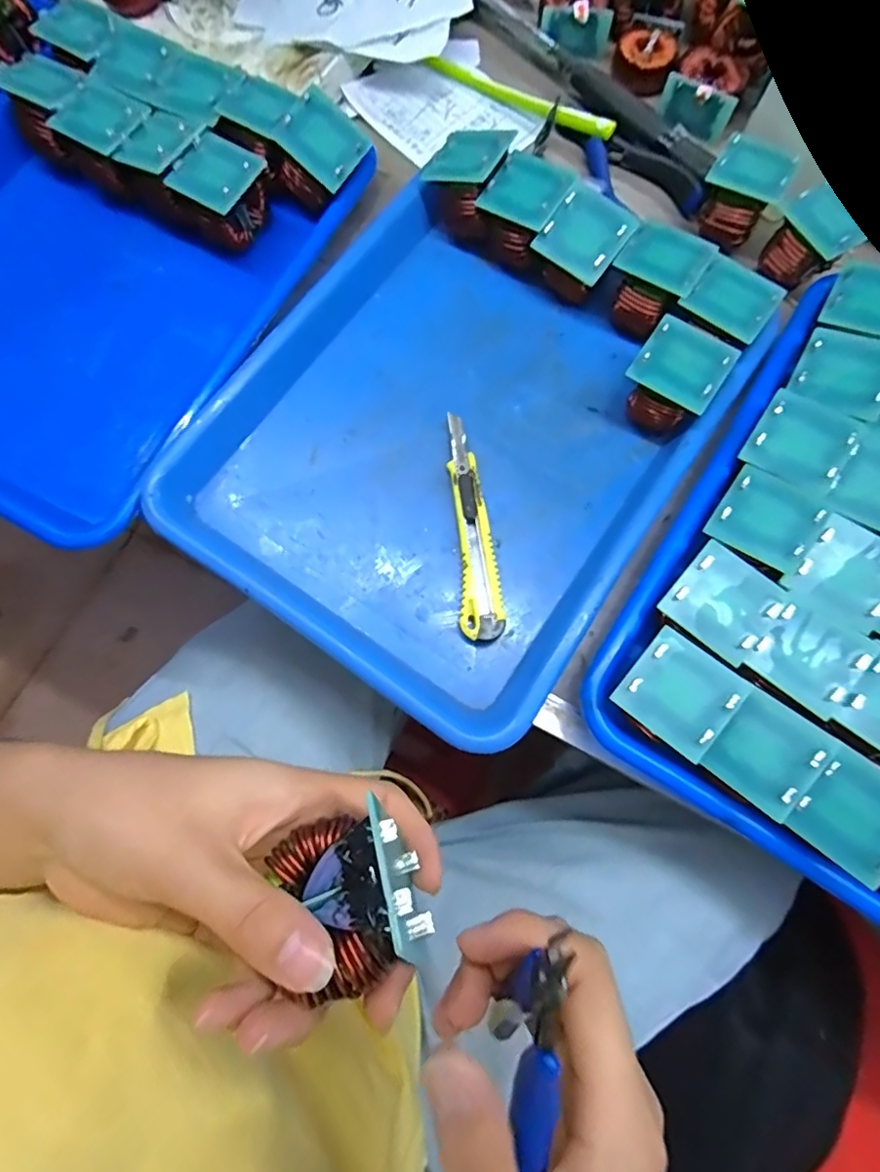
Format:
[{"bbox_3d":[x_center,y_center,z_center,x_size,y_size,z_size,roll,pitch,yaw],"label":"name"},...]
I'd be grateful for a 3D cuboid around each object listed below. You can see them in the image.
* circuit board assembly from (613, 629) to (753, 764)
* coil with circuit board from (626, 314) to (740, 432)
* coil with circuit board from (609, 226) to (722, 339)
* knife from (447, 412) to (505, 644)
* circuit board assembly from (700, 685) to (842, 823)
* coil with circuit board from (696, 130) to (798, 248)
[{"bbox_3d":[0.112,0.050,0.252,0.046,0.012,0.045,39,80,9],"label":"circuit board assembly"},{"bbox_3d":[0.135,-0.119,0.322,0.047,0.046,0.045,34,78,8],"label":"coil with circuit board"},{"bbox_3d":[0.130,-0.185,0.332,0.046,0.045,0.045,35,78,8],"label":"coil with circuit board"},{"bbox_3d":[0.017,-0.036,0.320,0.022,0.012,0.139,-7,76,-2],"label":"knife"},{"bbox_3d":[0.148,0.075,0.244,0.041,0.005,0.045,37,86,18],"label":"circuit board assembly"},{"bbox_3d":[0.191,-0.250,0.348,0.046,0.042,0.043,27,77,6],"label":"coil with circuit board"}]

